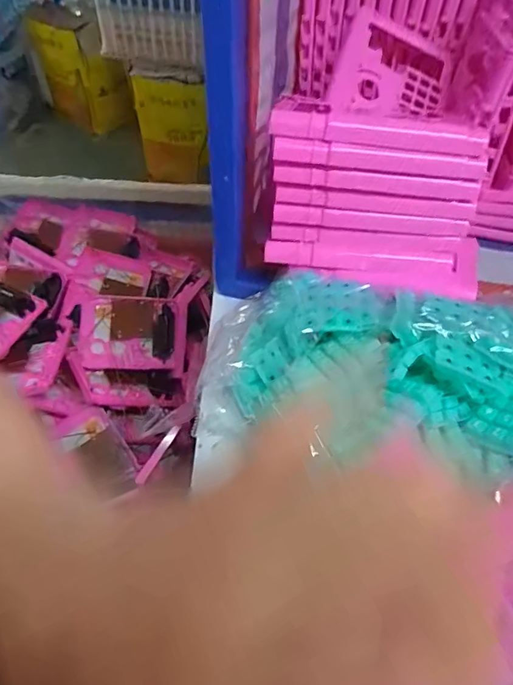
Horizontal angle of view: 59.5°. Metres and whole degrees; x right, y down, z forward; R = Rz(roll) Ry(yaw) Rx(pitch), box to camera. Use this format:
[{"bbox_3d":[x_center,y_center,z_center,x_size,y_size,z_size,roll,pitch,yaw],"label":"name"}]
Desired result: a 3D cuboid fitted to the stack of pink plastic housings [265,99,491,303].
[{"bbox_3d":[0.094,-0.113,0.368,0.172,0.112,0.058,16,54,10],"label":"stack of pink plastic housings"}]

